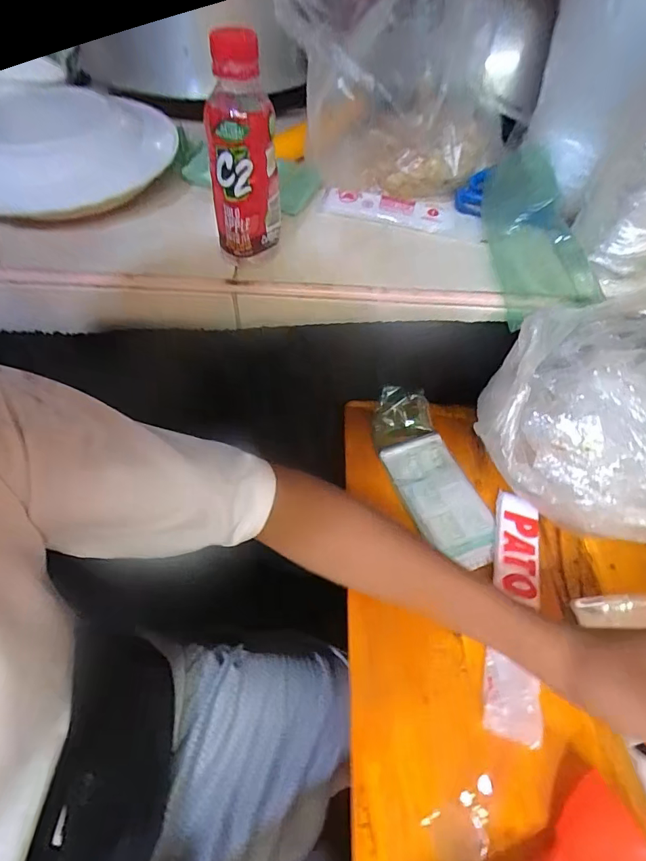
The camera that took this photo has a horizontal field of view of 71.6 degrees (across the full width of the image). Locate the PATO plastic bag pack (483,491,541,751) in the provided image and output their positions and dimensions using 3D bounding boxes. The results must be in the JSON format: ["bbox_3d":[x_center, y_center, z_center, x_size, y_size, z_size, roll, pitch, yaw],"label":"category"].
[{"bbox_3d":[0.154,0.135,0.357,0.036,0.020,0.190,15,54,8],"label":"PATO plastic bag pack"}]

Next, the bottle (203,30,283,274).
[{"bbox_3d":[-0.060,-0.198,0.334,0.050,0.151,0.047,-3,54,-5],"label":"bottle"}]

